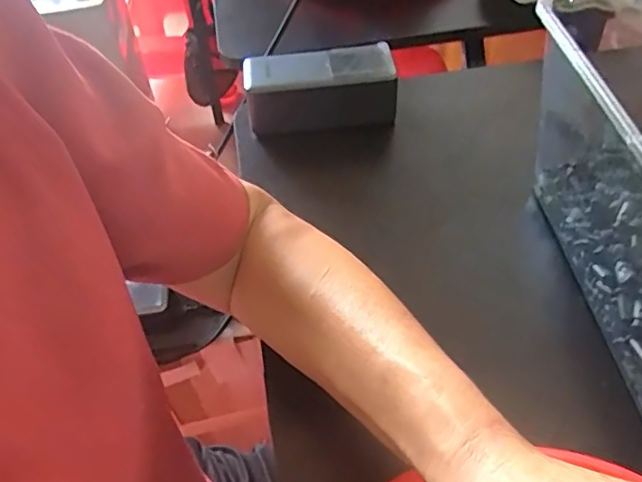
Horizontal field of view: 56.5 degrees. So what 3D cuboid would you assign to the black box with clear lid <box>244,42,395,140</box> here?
[{"bbox_3d":[0.000,-0.131,0.526,0.126,0.050,0.054,-6,48,-1],"label":"black box with clear lid"}]

